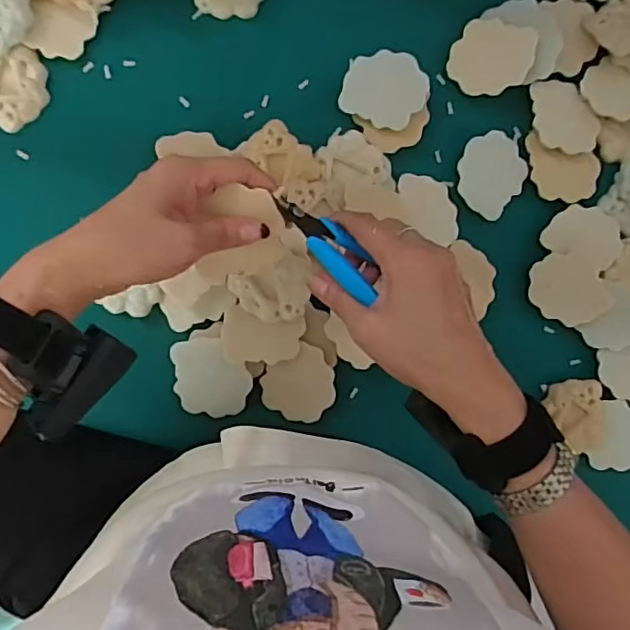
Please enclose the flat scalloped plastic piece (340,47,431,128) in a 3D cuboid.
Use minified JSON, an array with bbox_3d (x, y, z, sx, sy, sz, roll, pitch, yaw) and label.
[{"bbox_3d":[0.055,-0.176,0.456,0.061,0.004,0.055,24,99,-4],"label":"flat scalloped plastic piece"}]

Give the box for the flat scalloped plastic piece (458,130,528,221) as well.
[{"bbox_3d":[0.144,-0.116,0.478,0.053,0.004,0.065,33,89,-8],"label":"flat scalloped plastic piece"}]

